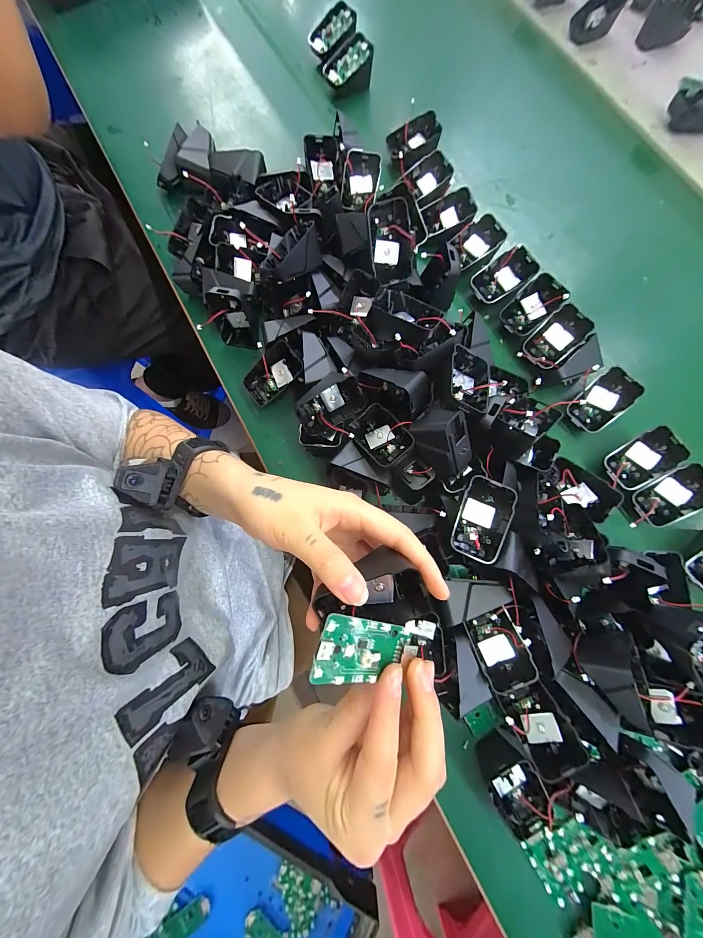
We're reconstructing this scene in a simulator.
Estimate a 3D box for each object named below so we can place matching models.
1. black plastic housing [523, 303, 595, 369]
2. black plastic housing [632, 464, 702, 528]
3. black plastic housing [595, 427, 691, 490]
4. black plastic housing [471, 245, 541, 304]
[{"bbox_3d":[0.237,-0.151,0.358,0.045,0.022,0.070,44,101,8],"label":"black plastic housing"},{"bbox_3d":[0.336,0.028,0.324,0.069,0.025,0.045,-33,80,16],"label":"black plastic housing"},{"bbox_3d":[0.311,-0.011,0.326,0.070,0.020,0.046,-36,80,20],"label":"black plastic housing"},{"bbox_3d":[0.185,-0.231,0.371,0.069,0.023,0.044,-27,91,22],"label":"black plastic housing"}]

